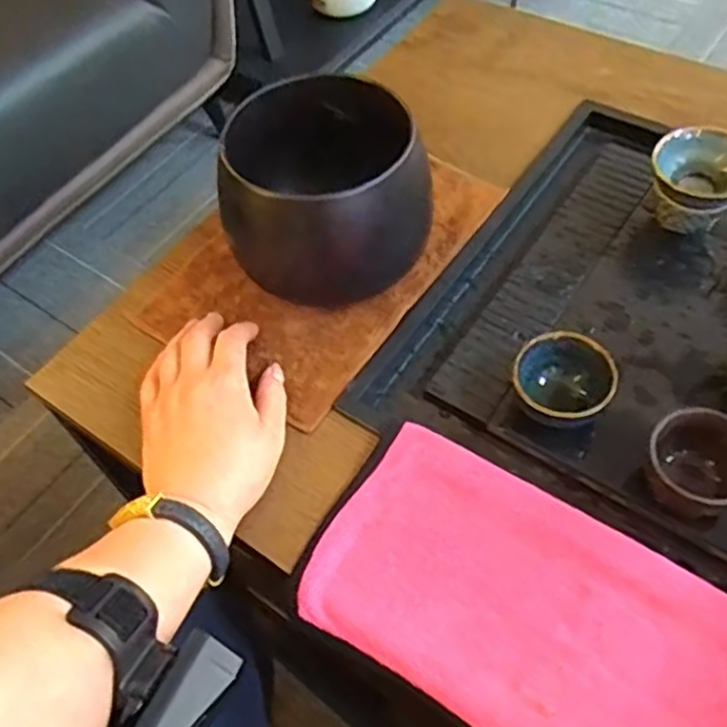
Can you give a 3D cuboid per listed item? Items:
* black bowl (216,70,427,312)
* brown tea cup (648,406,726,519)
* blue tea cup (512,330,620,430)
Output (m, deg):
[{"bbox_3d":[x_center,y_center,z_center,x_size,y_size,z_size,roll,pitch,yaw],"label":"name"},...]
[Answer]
[{"bbox_3d":[-0.022,-0.116,0.507,0.125,0.102,0.114,-2,56,4],"label":"black bowl"},{"bbox_3d":[0.197,0.063,0.428,0.060,0.053,0.055,34,65,25],"label":"brown tea cup"},{"bbox_3d":[0.128,0.012,0.463,0.060,0.046,0.056,-2,56,4],"label":"blue tea cup"}]

